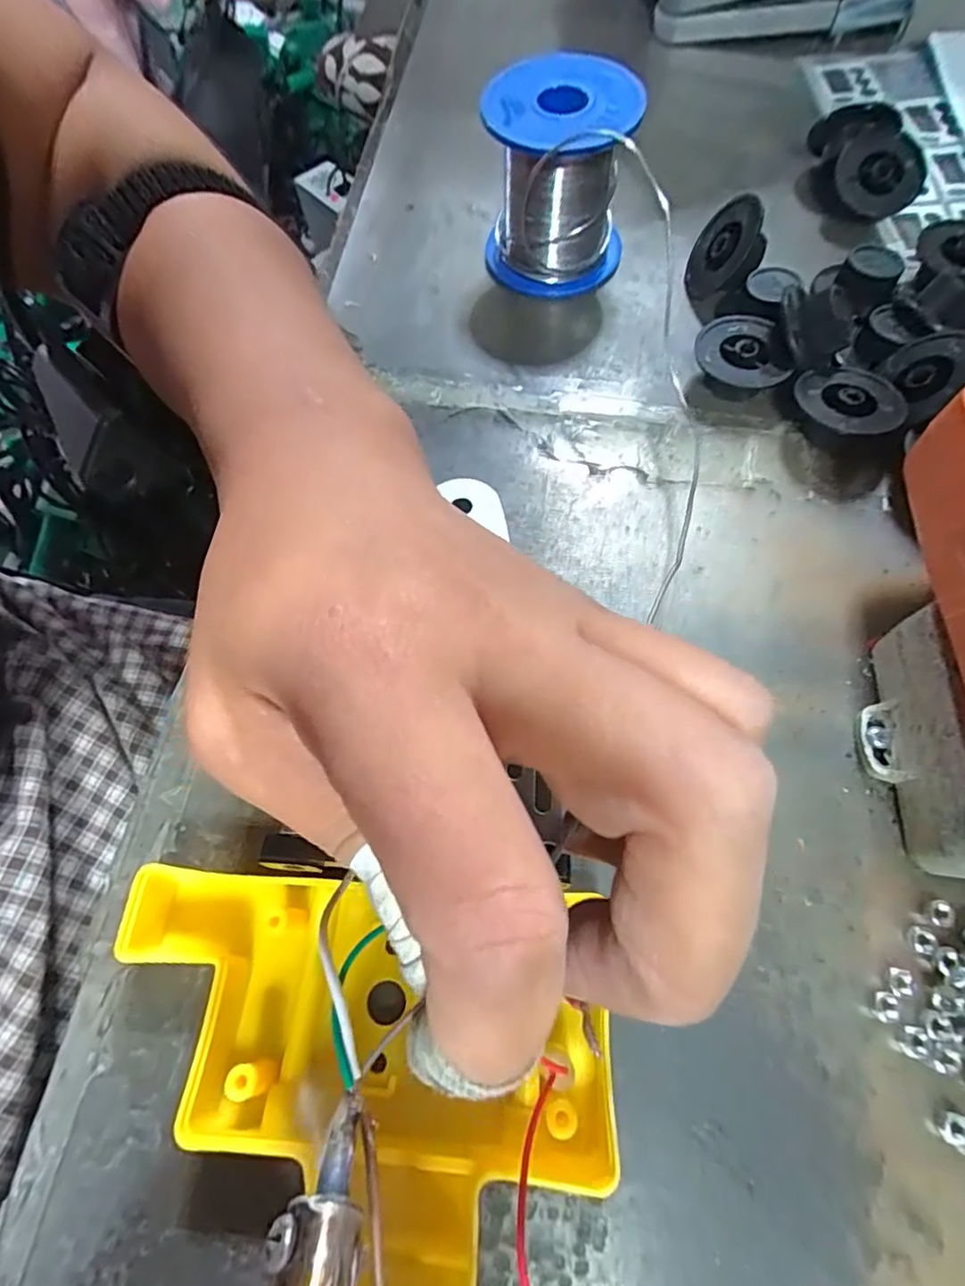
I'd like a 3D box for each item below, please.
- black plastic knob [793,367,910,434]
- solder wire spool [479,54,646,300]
[{"bbox_3d":[0.138,-0.089,0.222,0.035,0.016,0.033,-8,68,-1],"label":"black plastic knob"},{"bbox_3d":[0.031,-0.193,0.248,0.062,0.065,0.063,4,68,4],"label":"solder wire spool"}]

